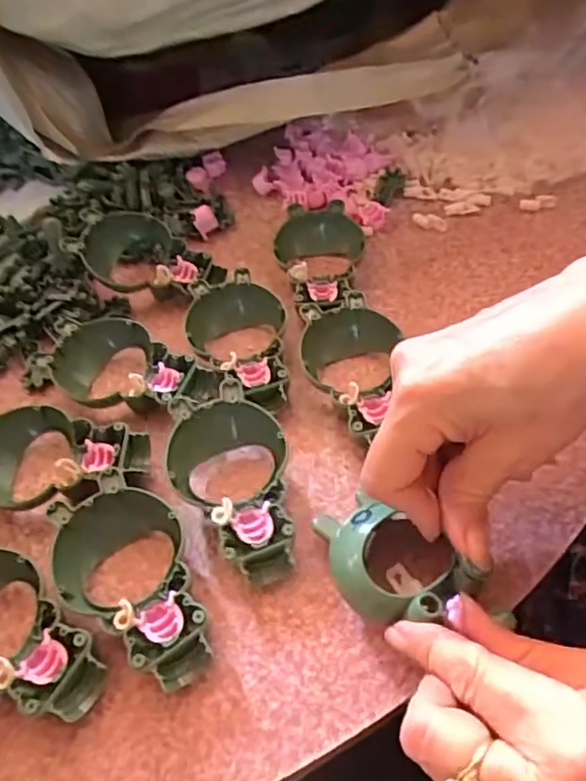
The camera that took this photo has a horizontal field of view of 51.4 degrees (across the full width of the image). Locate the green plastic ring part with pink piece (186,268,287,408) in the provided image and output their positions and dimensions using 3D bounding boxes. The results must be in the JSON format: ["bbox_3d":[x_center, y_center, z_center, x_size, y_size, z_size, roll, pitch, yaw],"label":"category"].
[{"bbox_3d":[-0.030,-0.030,0.367,0.058,0.022,0.099,-20,54,-7],"label":"green plastic ring part with pink piece"}]

